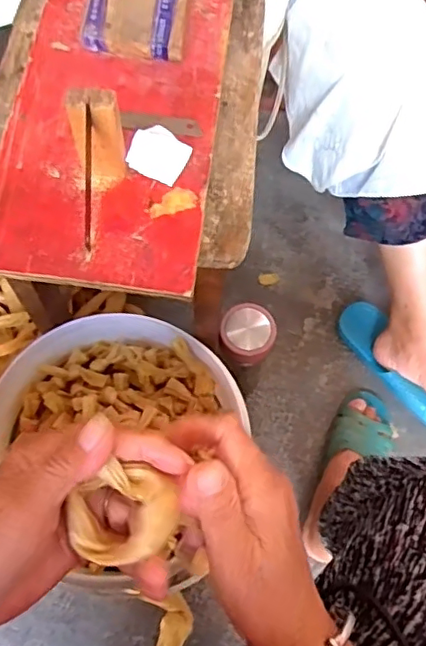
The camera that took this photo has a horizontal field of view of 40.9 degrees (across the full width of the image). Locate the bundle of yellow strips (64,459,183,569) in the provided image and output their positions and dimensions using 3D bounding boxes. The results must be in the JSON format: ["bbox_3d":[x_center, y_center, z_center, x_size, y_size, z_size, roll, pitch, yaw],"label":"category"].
[{"bbox_3d":[-0.044,0.094,0.278,0.052,0.021,0.044,1,67,-1],"label":"bundle of yellow strips"}]

